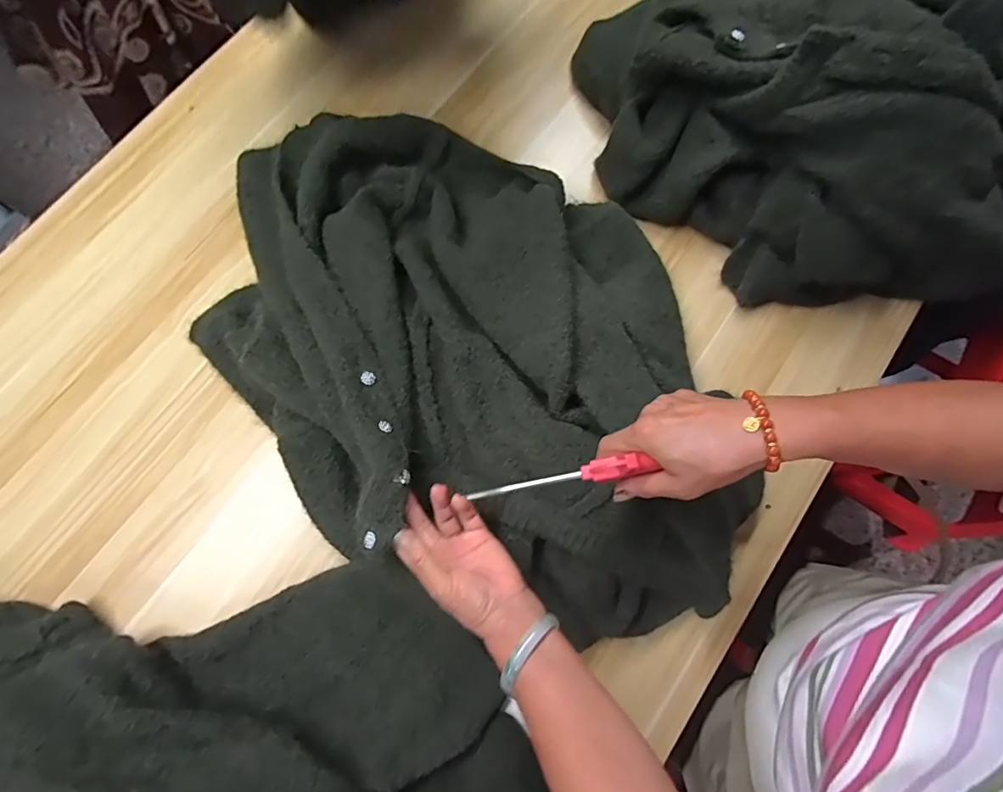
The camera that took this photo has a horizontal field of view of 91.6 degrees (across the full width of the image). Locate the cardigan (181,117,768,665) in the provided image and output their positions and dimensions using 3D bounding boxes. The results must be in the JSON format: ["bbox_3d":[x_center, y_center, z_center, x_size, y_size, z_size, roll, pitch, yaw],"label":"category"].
[{"bbox_3d":[-0.041,-0.069,0.546,0.625,0.096,0.477,21,77,3],"label":"cardigan"}]

